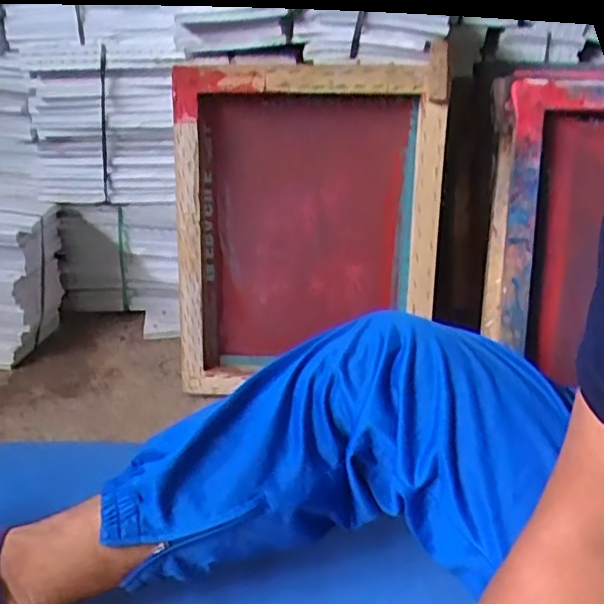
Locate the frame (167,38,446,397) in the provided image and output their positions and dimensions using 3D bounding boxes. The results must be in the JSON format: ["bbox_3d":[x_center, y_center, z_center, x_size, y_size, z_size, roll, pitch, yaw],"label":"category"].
[{"bbox_3d":[0.005,-0.092,0.896,0.350,0.458,0.073,-2,21,-8],"label":"frame"}]

